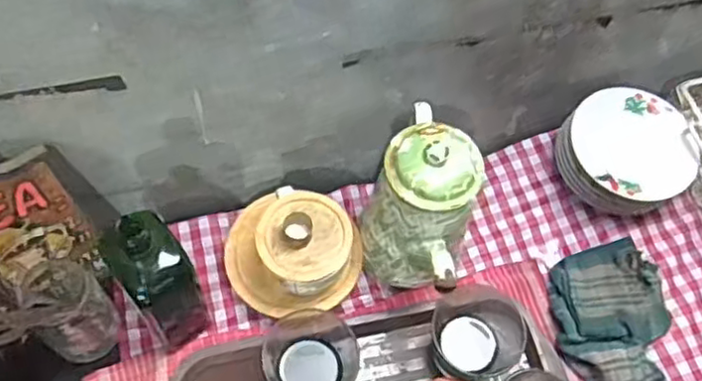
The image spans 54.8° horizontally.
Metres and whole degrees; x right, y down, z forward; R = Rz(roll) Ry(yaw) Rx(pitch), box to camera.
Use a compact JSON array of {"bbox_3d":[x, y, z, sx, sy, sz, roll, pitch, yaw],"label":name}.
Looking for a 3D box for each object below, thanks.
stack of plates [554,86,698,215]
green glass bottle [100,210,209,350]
[{"bbox_3d":[0.328,-0.043,0.832,0.139,0.092,0.138,-5,63,-7],"label":"stack of plates"},{"bbox_3d":[-0.188,0.092,0.674,0.064,0.225,0.074,-30,68,-18],"label":"green glass bottle"}]

